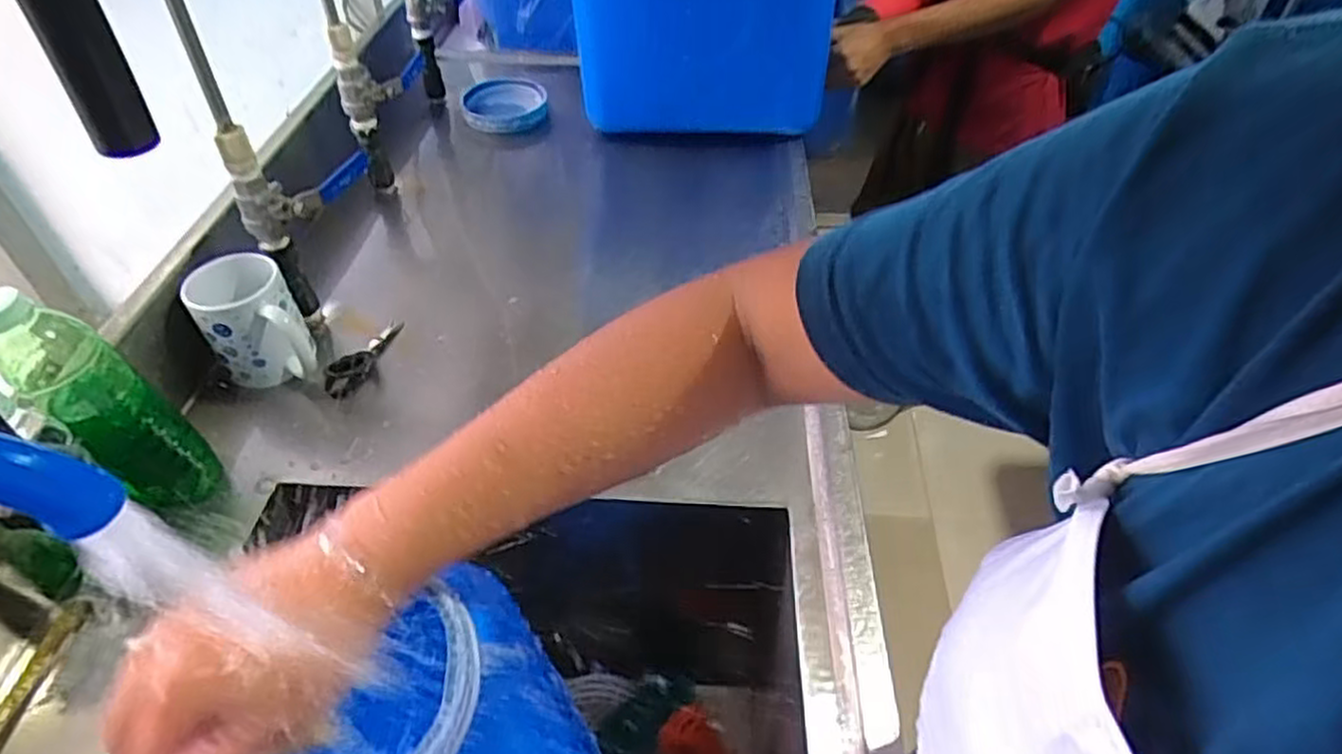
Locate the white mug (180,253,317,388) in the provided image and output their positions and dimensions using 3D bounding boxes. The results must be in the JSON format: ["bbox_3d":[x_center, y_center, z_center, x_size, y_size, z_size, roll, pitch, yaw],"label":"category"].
[{"bbox_3d":[-0.375,-0.047,0.669,0.083,0.097,0.106,-29,51,-25],"label":"white mug"}]

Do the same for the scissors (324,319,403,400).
[{"bbox_3d":[-0.292,-0.024,0.711,0.021,0.043,0.102,16,48,16],"label":"scissors"}]

